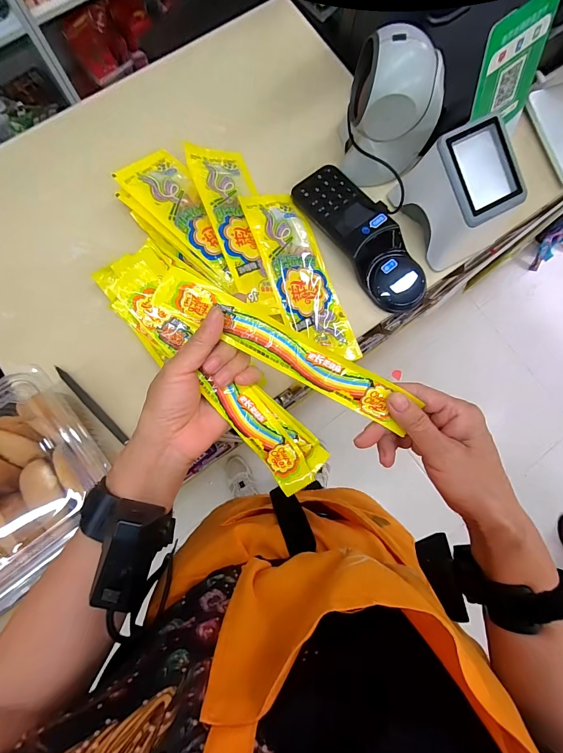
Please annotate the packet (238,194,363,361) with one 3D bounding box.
[{"bbox_3d":[0.023,-0.128,0.435,0.080,0.013,0.238,-22,89,-22],"label":"packet"}]

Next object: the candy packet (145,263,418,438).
[{"bbox_3d":[0.002,-0.023,0.281,0.220,0.006,0.035,28,103,-2],"label":"candy packet"}]

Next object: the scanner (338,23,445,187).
[{"bbox_3d":[0.129,-0.306,0.402,0.098,0.138,0.096,0,82,-3],"label":"scanner"}]

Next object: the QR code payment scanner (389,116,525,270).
[{"bbox_3d":[0.224,-0.219,0.411,0.106,0.099,0.122,-26,84,-6],"label":"QR code payment scanner"}]

